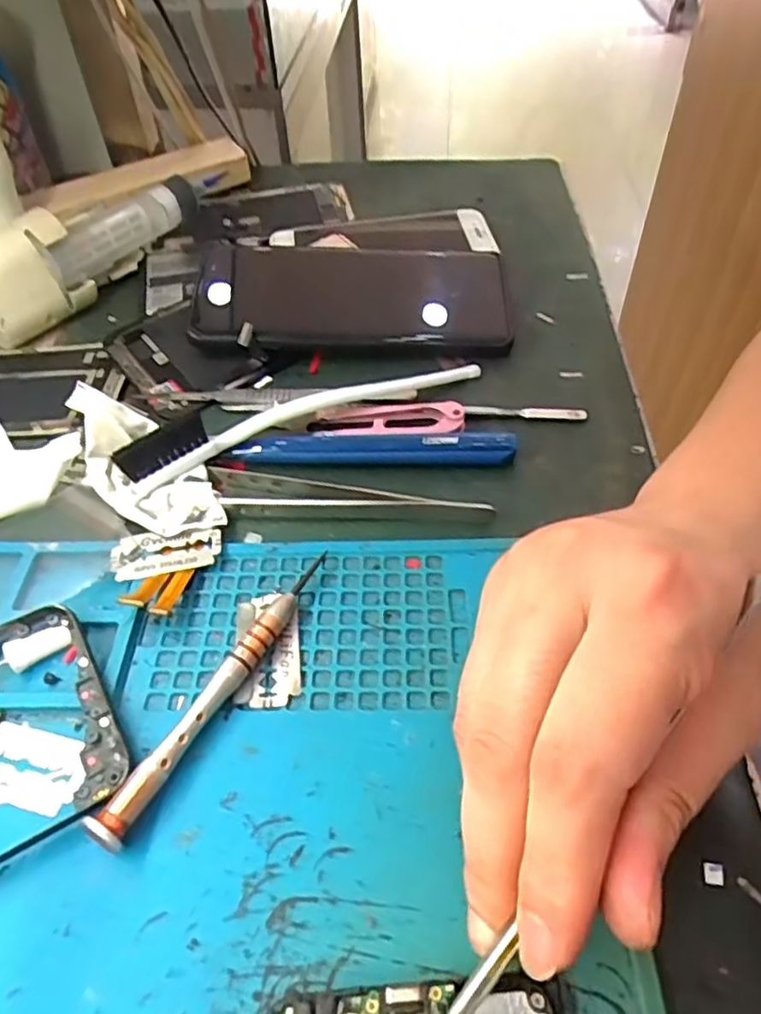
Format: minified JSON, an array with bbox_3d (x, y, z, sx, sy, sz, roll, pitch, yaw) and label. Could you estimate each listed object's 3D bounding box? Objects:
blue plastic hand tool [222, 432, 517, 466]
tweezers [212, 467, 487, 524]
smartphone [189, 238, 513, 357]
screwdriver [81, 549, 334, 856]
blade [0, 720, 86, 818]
[{"bbox_3d":[-0.004,-0.026,0.292,0.123,0.009,0.013,1,50,2],"label":"blue plastic hand tool"},{"bbox_3d":[-0.014,-0.002,0.272,0.117,0.008,0.018,10,50,9],"label":"tweezers"},{"bbox_3d":[-0.016,-0.112,0.352,0.163,0.013,0.072,1,62,1],"label":"smartphone"},{"bbox_3d":[-0.050,0.057,0.221,0.011,0.013,0.116,22,53,18],"label":"screwdriver"},{"bbox_3d":[-0.113,0.081,0.210,0.042,0.004,0.023,11,51,10],"label":"blade"}]

